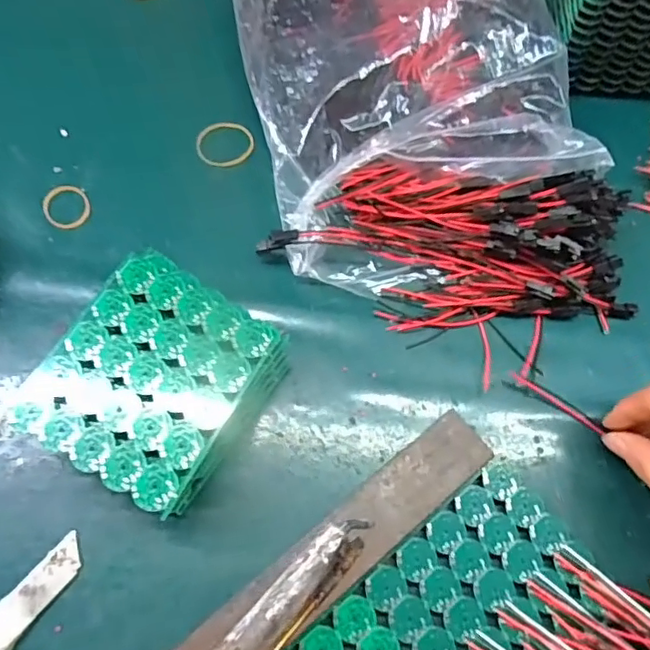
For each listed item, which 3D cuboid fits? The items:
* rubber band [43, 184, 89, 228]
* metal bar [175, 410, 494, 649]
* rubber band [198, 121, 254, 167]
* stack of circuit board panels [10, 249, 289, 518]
[{"bbox_3d":[-0.172,-0.079,0.385,0.030,0.004,0.032,1,66,-2],"label":"rubber band"},{"bbox_3d":[0.010,0.118,0.308,0.192,0.014,0.037,-38,73,-17],"label":"metal bar"},{"bbox_3d":[-0.071,-0.130,0.413,0.040,0.005,0.035,-8,67,-6],"label":"rubber band"},{"bbox_3d":[-0.090,0.032,0.320,0.102,0.050,0.118,30,70,6],"label":"stack of circuit board panels"}]

